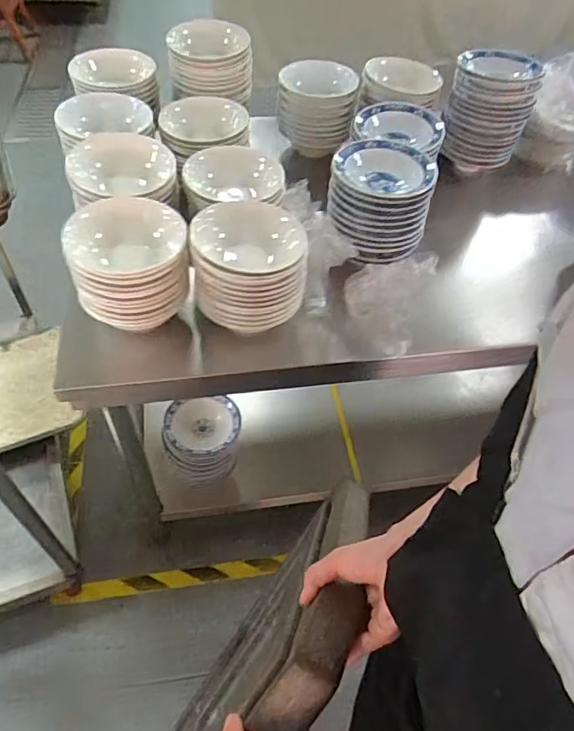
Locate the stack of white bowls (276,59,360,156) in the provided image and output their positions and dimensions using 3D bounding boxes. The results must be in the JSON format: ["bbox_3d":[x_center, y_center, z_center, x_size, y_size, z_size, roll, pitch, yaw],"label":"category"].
[{"bbox_3d":[0.069,-0.576,1.186,0.184,0.151,0.152,3,52,-2],"label":"stack of white bowls"}]

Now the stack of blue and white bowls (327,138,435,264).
[{"bbox_3d":[0.161,-0.292,0.932,0.176,0.117,0.191,6,52,1],"label":"stack of blue and white bowls"}]

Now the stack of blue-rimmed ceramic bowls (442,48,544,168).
[{"bbox_3d":[0.450,-0.569,1.184,0.182,0.202,0.181,19,53,10],"label":"stack of blue-rimmed ceramic bowls"}]

